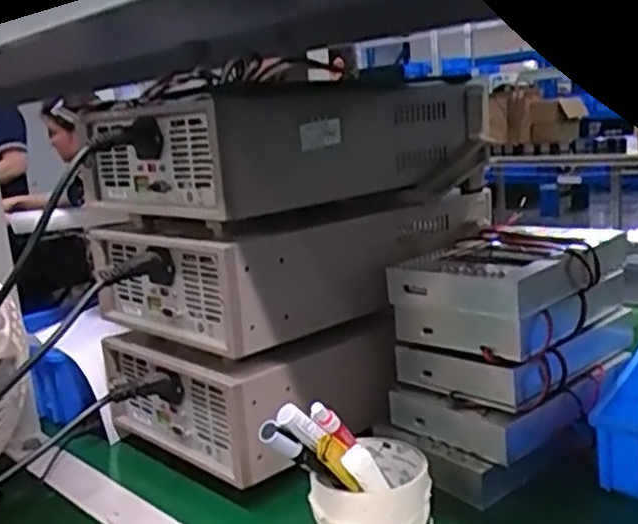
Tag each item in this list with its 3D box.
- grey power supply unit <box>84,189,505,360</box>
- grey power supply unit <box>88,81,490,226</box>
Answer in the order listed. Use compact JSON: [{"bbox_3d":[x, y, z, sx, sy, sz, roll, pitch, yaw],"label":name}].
[{"bbox_3d":[-0.013,-0.008,0.703,0.340,0.091,0.204,-14,14,-36],"label":"grey power supply unit"},{"bbox_3d":[-0.021,-0.112,0.700,0.335,0.095,0.226,-16,15,-41],"label":"grey power supply unit"}]

